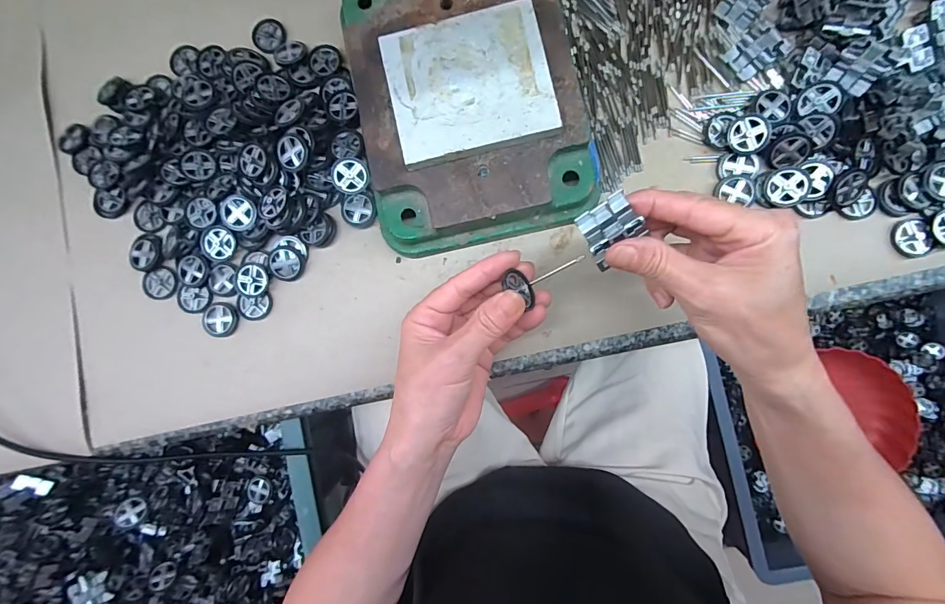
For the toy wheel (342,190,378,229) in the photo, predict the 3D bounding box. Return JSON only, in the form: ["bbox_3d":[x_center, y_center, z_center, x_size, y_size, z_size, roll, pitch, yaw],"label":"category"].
[{"bbox_3d":[-0.088,-0.072,0.322,0.027,0.011,0.026,0,86,4],"label":"toy wheel"}]

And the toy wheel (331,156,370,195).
[{"bbox_3d":[-0.095,-0.098,0.316,0.027,0.007,0.028,0,86,4],"label":"toy wheel"}]

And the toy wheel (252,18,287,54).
[{"bbox_3d":[-0.169,-0.223,0.343,0.027,0.009,0.027,0,86,4],"label":"toy wheel"}]

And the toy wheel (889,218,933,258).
[{"bbox_3d":[0.310,-0.045,0.289,0.021,0.005,0.026,-4,86,4],"label":"toy wheel"}]

